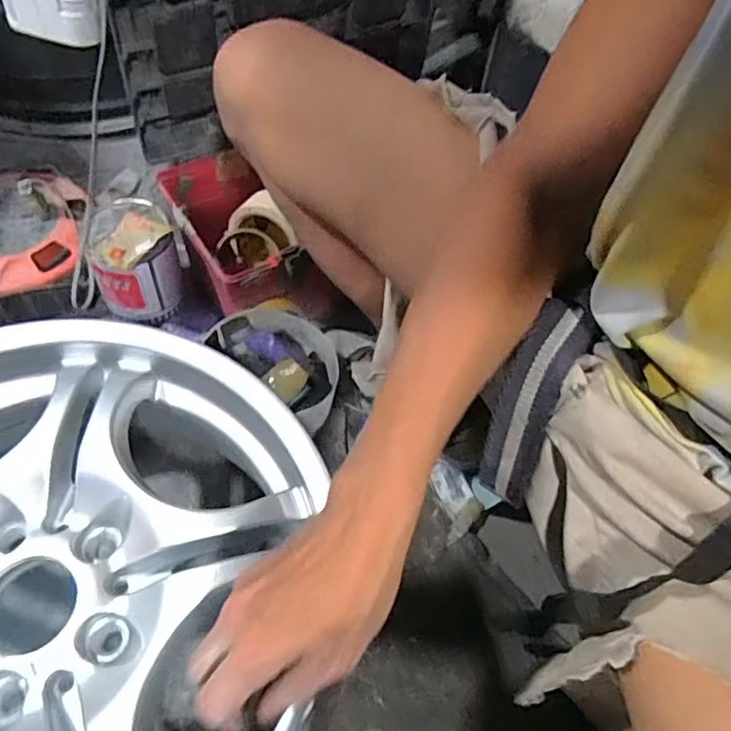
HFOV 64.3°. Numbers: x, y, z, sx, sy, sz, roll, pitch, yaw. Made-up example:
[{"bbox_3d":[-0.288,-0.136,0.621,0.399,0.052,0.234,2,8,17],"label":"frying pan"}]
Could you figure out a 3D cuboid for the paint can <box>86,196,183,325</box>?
[{"bbox_3d":[-0.282,-0.128,0.720,0.095,0.119,0.098,3,59,-5],"label":"paint can"}]

